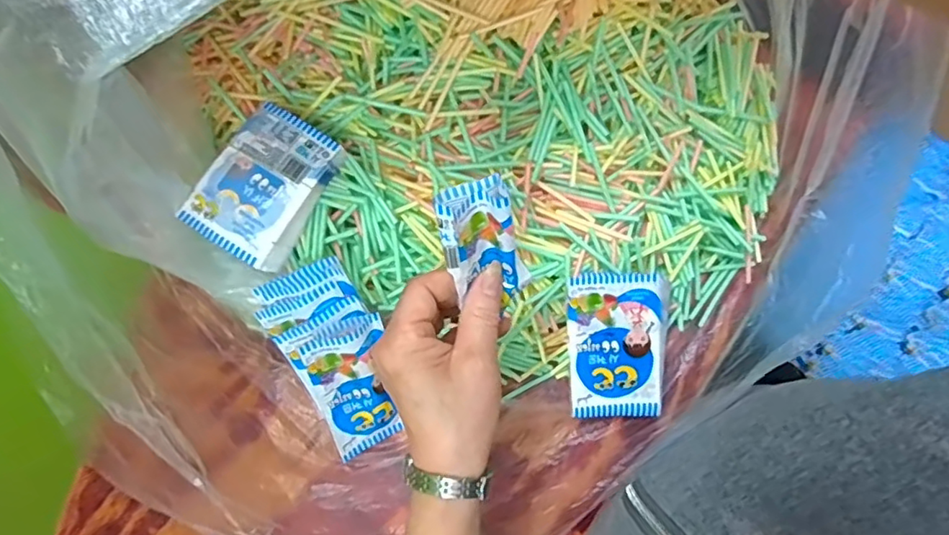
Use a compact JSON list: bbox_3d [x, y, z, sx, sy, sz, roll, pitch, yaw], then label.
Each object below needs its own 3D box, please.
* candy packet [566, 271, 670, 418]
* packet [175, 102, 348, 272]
[{"bbox_3d":[0.107,0.059,0.438,0.074,0.025,0.106,2,97,0],"label":"candy packet"},{"bbox_3d":[-0.149,-0.058,0.411,0.071,0.031,0.103,32,81,6],"label":"packet"}]

